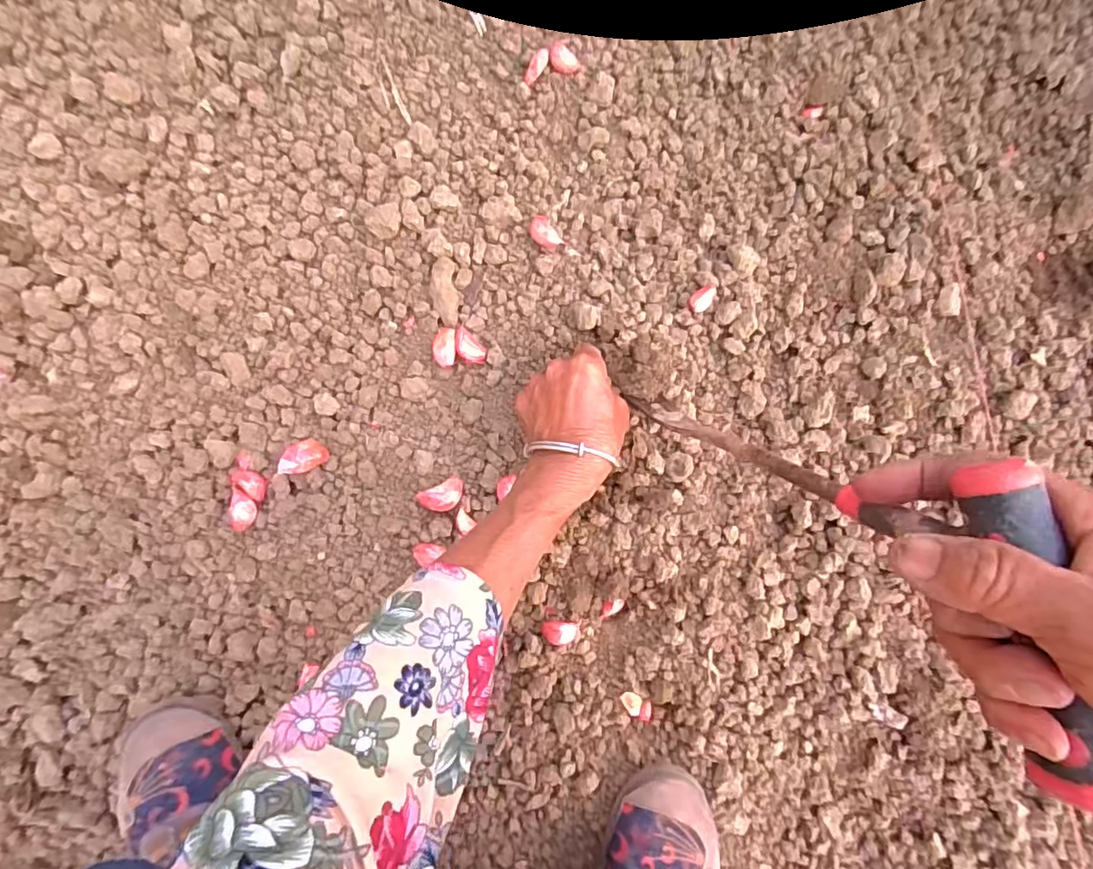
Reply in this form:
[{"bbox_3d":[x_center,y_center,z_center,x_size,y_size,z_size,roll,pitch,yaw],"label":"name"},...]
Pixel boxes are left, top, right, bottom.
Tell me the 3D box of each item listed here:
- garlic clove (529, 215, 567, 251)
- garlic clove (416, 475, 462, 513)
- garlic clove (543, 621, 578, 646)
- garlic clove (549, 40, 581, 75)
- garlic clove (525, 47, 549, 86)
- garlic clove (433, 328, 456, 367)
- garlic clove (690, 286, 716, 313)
[{"bbox_3d":[-0.001,-0.166,0.467,0.018,0.016,0.031,-40,88,-3],"label":"garlic clove"},{"bbox_3d":[-0.083,0.051,0.456,0.035,0.022,0.023,-27,88,-3],"label":"garlic clove"},{"bbox_3d":[0.011,0.160,0.454,0.026,0.016,0.018,7,87,-1],"label":"garlic clove"},{"bbox_3d":[0.013,-0.314,0.472,0.020,0.012,0.027,-43,89,-3],"label":"garlic clove"},{"bbox_3d":[-0.008,-0.309,0.472,0.014,0.007,0.030,33,104,0],"label":"garlic clove"},{"bbox_3d":[-0.083,-0.072,0.463,0.019,0.014,0.033,5,87,-1],"label":"garlic clove"},{"bbox_3d":[0.130,-0.112,0.466,0.024,0.008,0.016,-43,89,-3],"label":"garlic clove"}]

